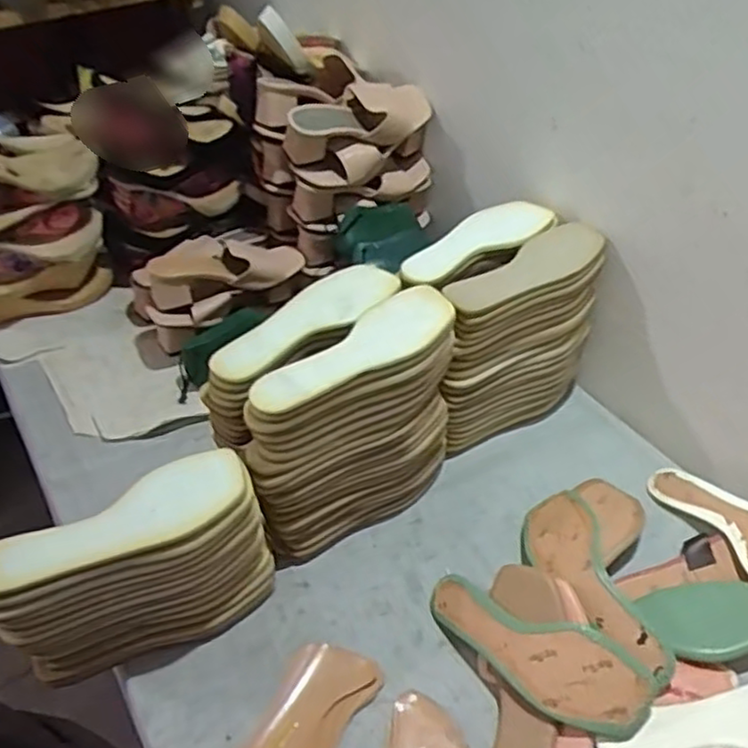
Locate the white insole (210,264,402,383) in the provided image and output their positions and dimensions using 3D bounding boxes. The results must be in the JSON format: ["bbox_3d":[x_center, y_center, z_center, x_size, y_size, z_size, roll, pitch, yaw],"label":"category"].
[{"bbox_3d":[-0.073,-0.062,0.761,0.090,0.016,0.245,30,54,35],"label":"white insole"}]

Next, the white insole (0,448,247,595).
[{"bbox_3d":[-0.222,0.123,0.605,0.226,0.016,0.082,-18,48,-26],"label":"white insole"}]

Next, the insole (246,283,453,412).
[{"bbox_3d":[-0.012,-0.026,0.712,0.243,0.015,0.076,-34,49,-28],"label":"insole"}]

